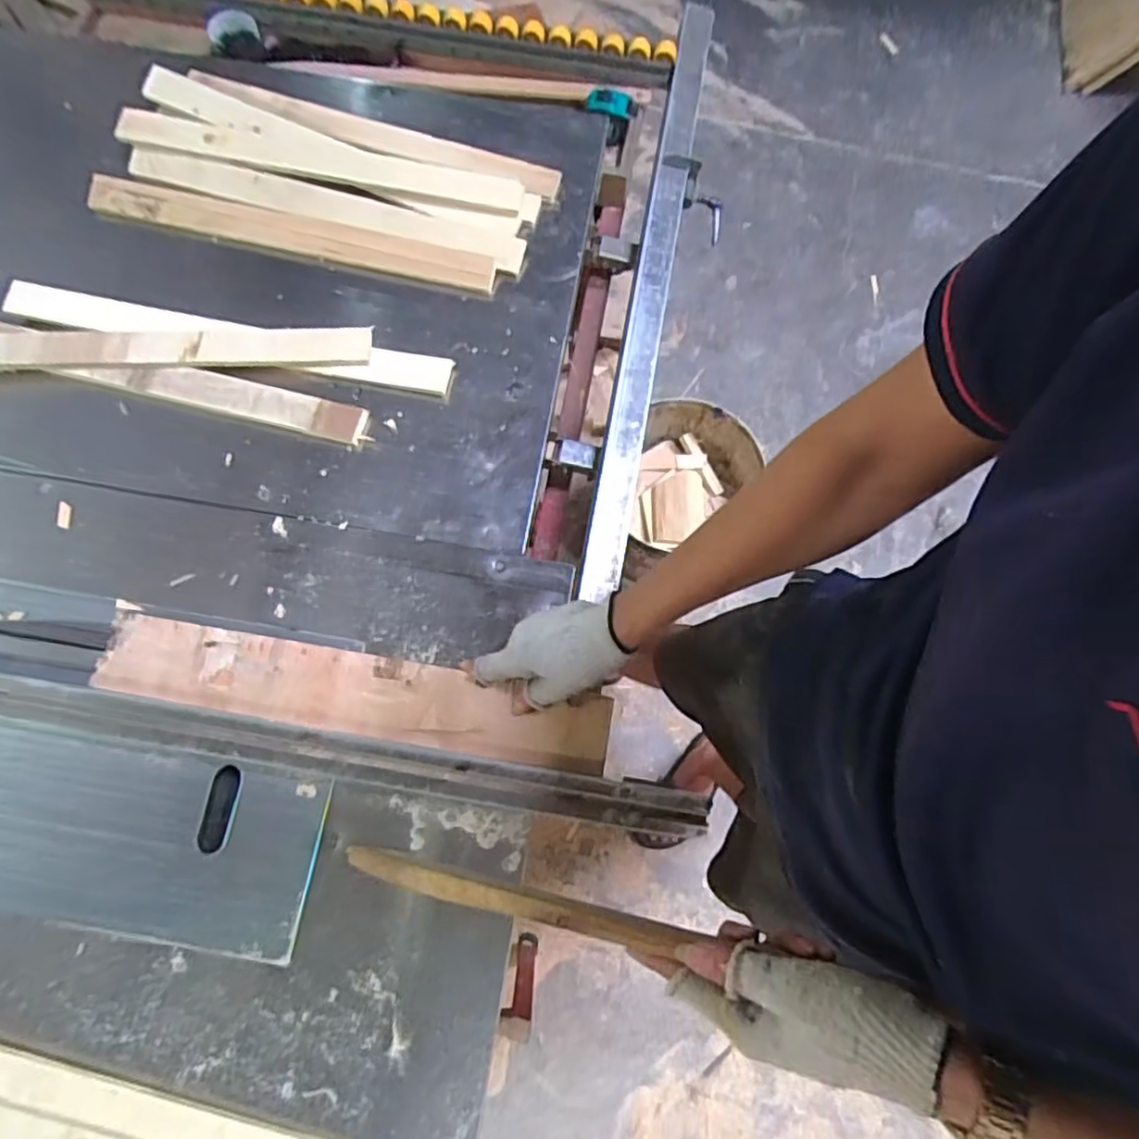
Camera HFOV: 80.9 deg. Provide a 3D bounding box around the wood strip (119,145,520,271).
[{"bbox_3d":[-0.280,-0.421,0.770,0.464,0.017,0.046,16,75,2],"label":"wood strip"}]

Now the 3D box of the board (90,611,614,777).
[{"bbox_3d":[-0.203,0.117,0.636,0.478,0.015,0.076,10,77,2],"label":"board"}]

